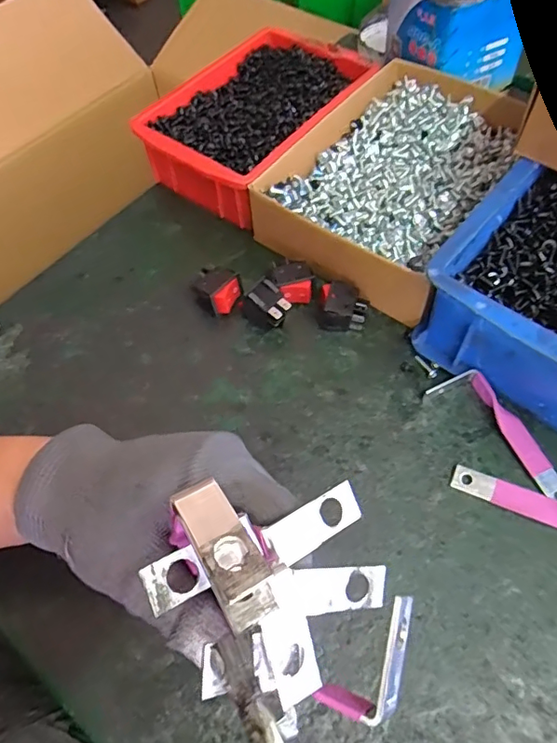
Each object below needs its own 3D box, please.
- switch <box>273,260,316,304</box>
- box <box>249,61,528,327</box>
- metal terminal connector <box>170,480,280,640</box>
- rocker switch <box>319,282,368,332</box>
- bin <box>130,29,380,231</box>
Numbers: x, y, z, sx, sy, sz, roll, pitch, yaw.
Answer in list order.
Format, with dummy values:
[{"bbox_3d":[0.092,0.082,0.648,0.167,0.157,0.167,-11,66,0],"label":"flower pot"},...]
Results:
[{"bbox_3d":[0.012,-0.067,0.407,0.028,0.025,0.031,-12,60,-3],"label":"switch"},{"bbox_3d":[0.101,-0.159,0.437,0.148,0.055,0.218,33,67,20],"label":"box"},{"bbox_3d":[-0.016,0.053,0.158,0.016,0.008,0.043,-28,61,-12],"label":"metal terminal connector"},{"bbox_3d":[0.048,-0.047,0.394,0.033,0.023,0.029,14,62,11],"label":"rocker switch"},{"bbox_3d":[-0.020,-0.222,0.478,0.131,0.059,0.210,33,67,20],"label":"bin"}]

